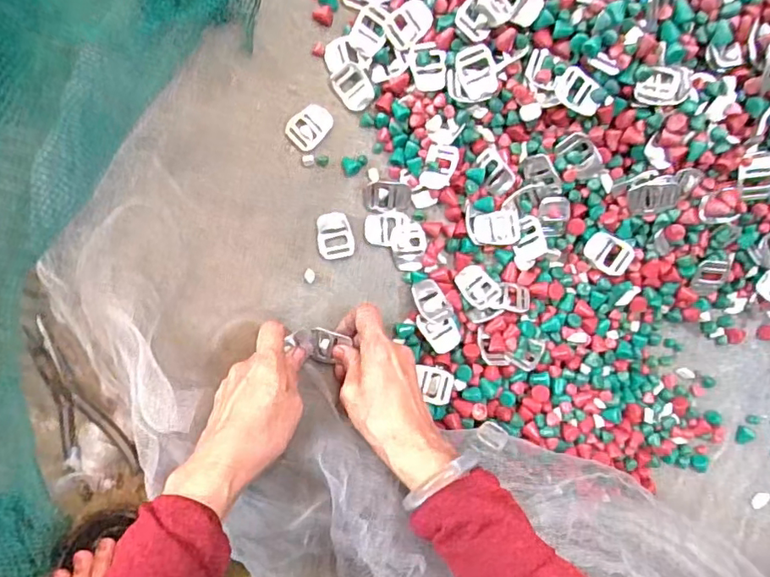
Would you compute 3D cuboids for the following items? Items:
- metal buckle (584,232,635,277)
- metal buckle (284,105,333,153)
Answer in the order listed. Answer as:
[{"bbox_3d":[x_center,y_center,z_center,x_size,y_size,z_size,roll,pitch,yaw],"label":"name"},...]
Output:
[{"bbox_3d":[0.194,-0.030,0.474,0.040,0.004,0.029,32,104,11],"label":"metal buckle"},{"bbox_3d":[-0.064,-0.140,0.470,0.040,0.004,0.030,-41,93,-3],"label":"metal buckle"}]

